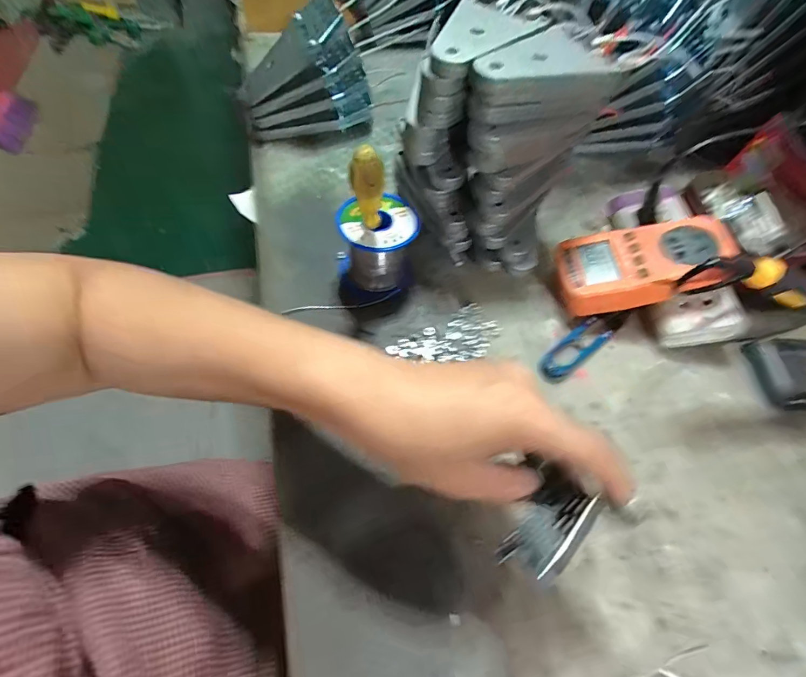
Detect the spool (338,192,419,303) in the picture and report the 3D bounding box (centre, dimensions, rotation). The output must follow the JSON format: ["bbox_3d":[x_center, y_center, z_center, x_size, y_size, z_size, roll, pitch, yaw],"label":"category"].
[{"bbox_3d":[-0.023,-0.077,0.366,0.066,0.066,0.063,-9,57,-10],"label":"spool"}]

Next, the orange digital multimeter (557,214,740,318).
[{"bbox_3d":[0.198,-0.060,0.367,0.130,0.039,0.065,-8,57,14],"label":"orange digital multimeter"}]

